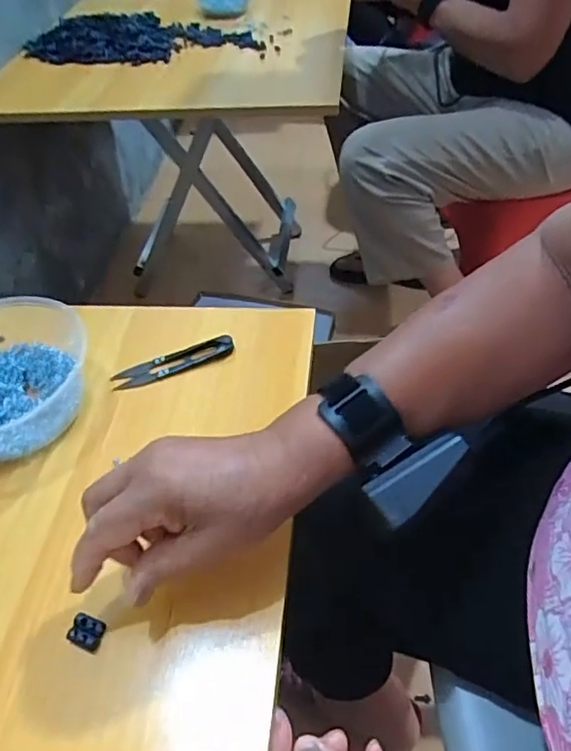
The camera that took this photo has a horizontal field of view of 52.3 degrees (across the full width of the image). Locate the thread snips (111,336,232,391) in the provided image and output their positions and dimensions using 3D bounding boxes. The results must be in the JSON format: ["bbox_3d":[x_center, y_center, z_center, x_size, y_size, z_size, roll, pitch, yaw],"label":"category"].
[{"bbox_3d":[-0.091,-0.011,0.476,0.100,0.010,0.024,-20,48,-14],"label":"thread snips"}]

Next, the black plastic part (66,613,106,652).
[{"bbox_3d":[-0.115,0.148,0.336,0.019,0.004,0.017,11,49,16],"label":"black plastic part"}]

